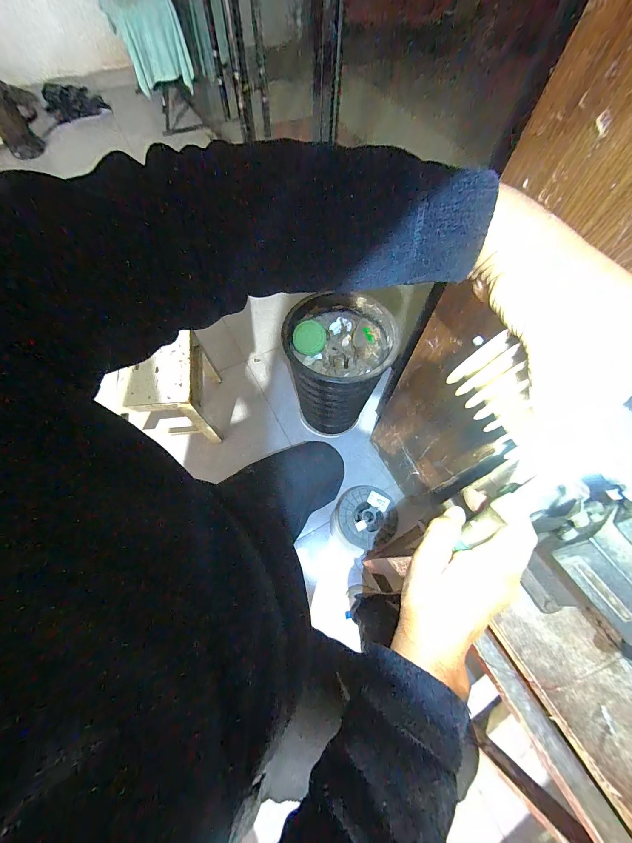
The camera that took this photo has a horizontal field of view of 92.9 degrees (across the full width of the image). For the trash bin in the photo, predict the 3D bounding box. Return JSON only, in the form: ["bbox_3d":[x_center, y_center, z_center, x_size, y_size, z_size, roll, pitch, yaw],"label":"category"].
[{"bbox_3d":[0.070,-0.169,1.071,0.326,0.453,0.333,2,65,-1],"label":"trash bin"}]

